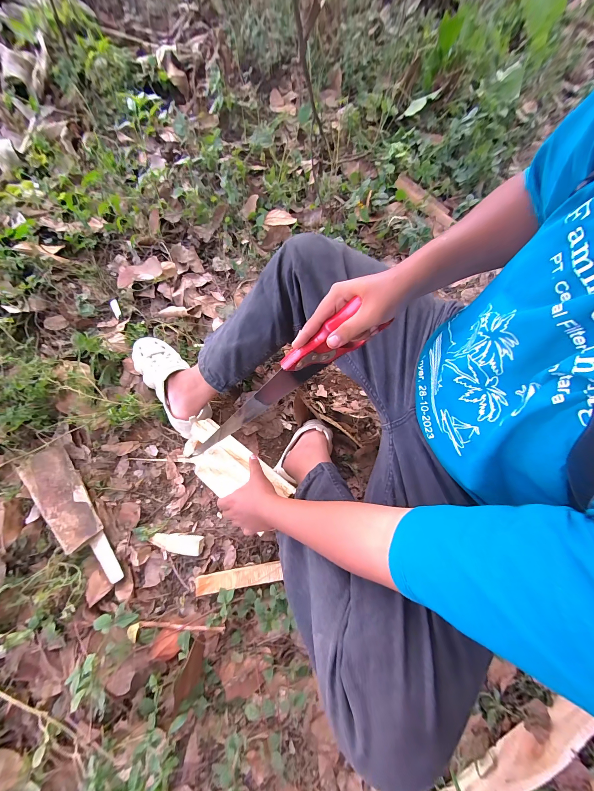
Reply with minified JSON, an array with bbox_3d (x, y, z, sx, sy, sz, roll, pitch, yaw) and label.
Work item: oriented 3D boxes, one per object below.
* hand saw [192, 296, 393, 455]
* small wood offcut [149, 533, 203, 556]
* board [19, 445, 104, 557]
[{"bbox_3d":[-0.045,-0.002,0.478,0.107,0.431,0.033,-7,66,-50],"label":"hand saw"},{"bbox_3d":[-0.271,0.331,0.608,0.109,0.014,0.037,7,72,1],"label":"small wood offcut"},{"bbox_3d":[-0.523,0.222,0.597,0.085,0.018,0.234,-31,76,-29],"label":"board"}]

